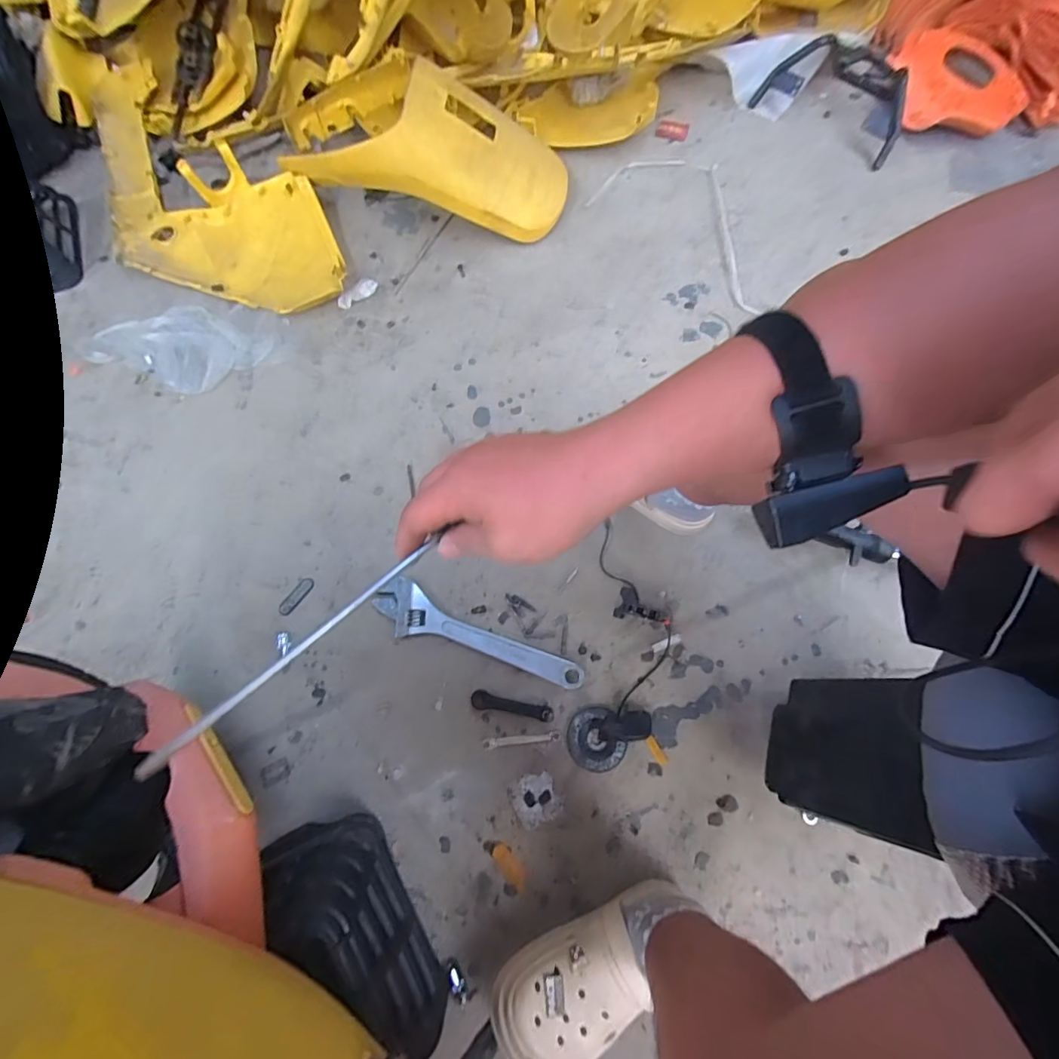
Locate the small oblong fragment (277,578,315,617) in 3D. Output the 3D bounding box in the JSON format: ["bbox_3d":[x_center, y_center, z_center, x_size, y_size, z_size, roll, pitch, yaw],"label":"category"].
[{"bbox_3d":[-0.389,0.112,0.786,0.026,0.004,0.068,31,76,11],"label":"small oblong fragment"}]

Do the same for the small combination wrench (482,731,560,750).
[{"bbox_3d":[-0.013,0.314,0.703,0.112,0.004,0.015,-6,73,0],"label":"small combination wrench"}]

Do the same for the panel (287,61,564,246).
[{"bbox_3d":[-0.214,-0.767,0.954,0.576,0.203,0.236,7,71,3],"label":"panel"}]

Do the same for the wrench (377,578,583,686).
[{"bbox_3d":[-0.086,0.177,0.743,0.341,0.021,0.075,25,75,9],"label":"wrench"}]

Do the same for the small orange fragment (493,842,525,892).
[{"bbox_3d":[-0.027,0.469,0.658,0.023,0.004,0.064,-38,76,-9],"label":"small orange fragment"}]

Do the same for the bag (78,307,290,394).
[{"bbox_3d":[-0.691,-0.367,0.945,0.393,0.018,0.170,19,74,7],"label":"bag"}]

